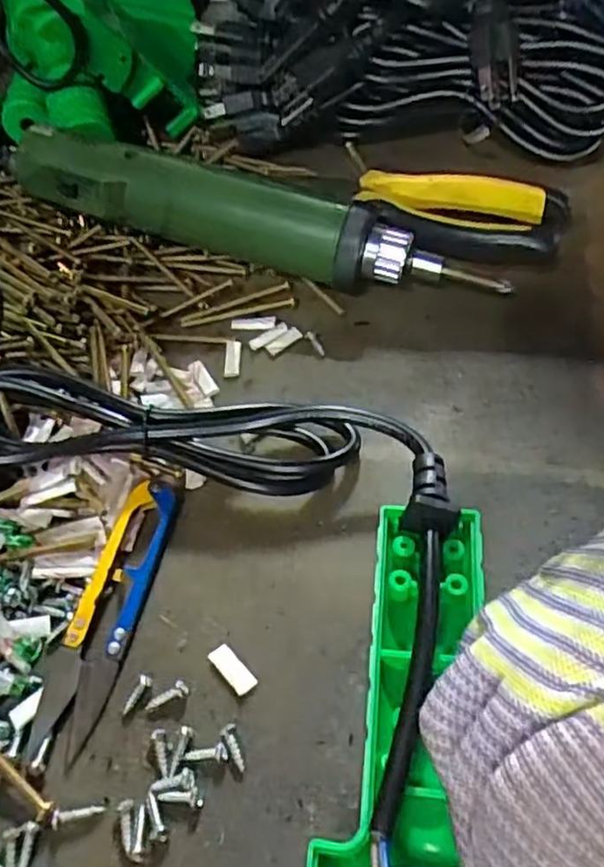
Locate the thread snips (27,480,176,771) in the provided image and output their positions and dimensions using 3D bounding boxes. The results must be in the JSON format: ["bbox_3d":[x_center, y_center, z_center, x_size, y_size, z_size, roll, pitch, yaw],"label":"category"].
[{"bbox_3d":[-0.069,0.061,0.236,0.021,0.009,0.097,7,54,11],"label":"thread snips"}]

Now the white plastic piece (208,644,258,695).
[{"bbox_3d":[-0.023,0.079,0.223,0.007,0.004,0.019,-39,59,-21],"label":"white plastic piece"}]

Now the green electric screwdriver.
[{"bbox_3d":[-0.023,-0.105,0.321,0.234,0.053,0.031,9,55,10],"label":"green electric screwdriver"}]

